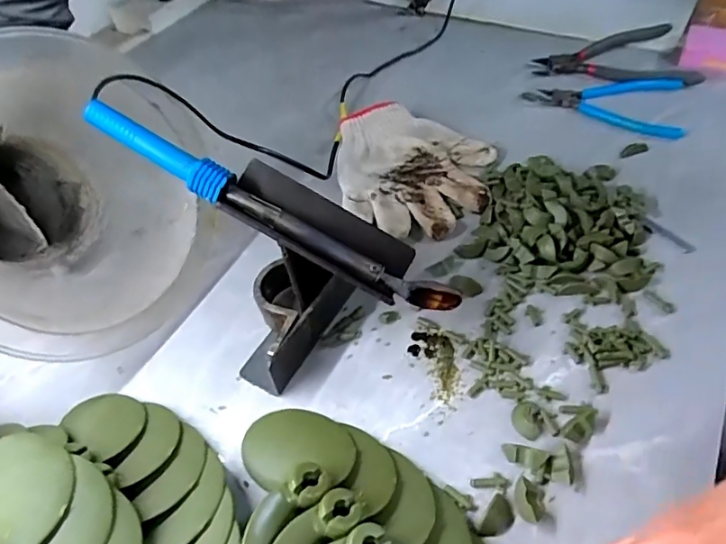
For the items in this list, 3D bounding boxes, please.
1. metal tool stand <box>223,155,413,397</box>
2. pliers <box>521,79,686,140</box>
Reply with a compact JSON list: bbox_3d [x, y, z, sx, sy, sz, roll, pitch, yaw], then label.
[{"bbox_3d":[-0.037,0.011,0.381,0.123,0.114,0.111,12,51,17],"label":"metal tool stand"},{"bbox_3d":[0.263,-0.191,0.585,0.164,0.007,0.099,22,55,24],"label":"pliers"}]

